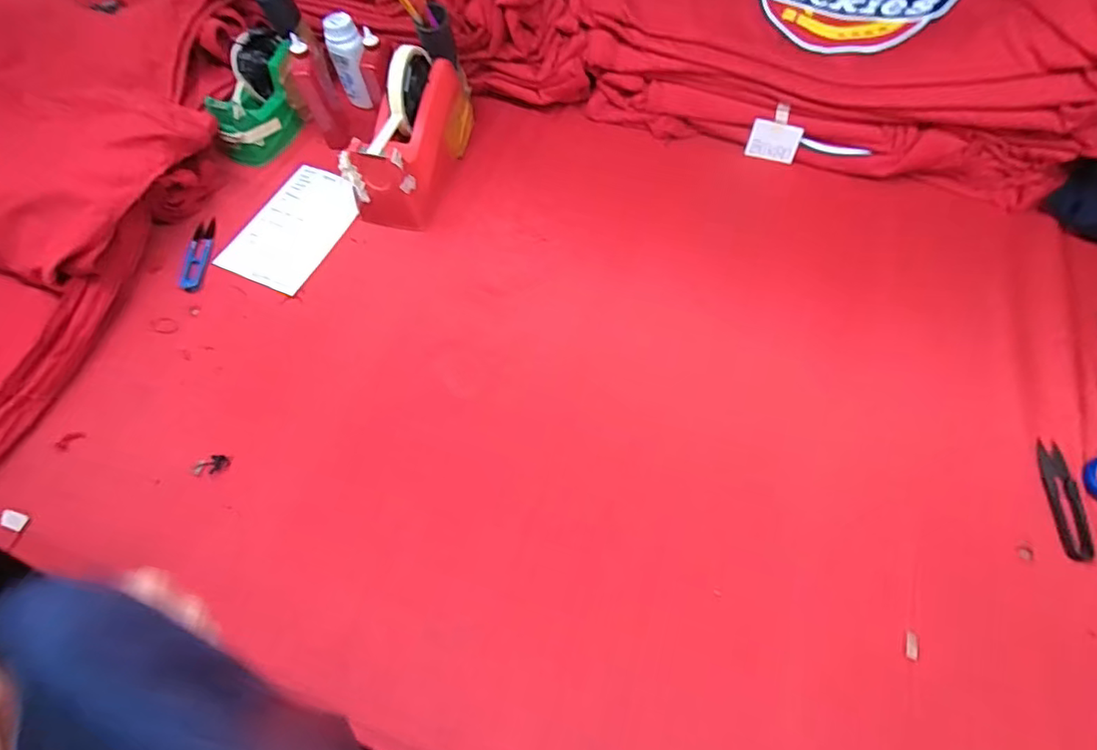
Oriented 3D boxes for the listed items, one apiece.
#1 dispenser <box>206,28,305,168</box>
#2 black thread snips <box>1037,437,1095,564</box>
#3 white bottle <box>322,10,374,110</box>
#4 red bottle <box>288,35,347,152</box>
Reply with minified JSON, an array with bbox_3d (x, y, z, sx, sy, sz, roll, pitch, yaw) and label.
[{"bbox_3d":[-0.347,-0.333,0.640,0.061,0.083,0.145,20,65,11],"label":"dispenser"},{"bbox_3d":[0.422,0.102,0.435,0.023,0.008,0.097,11,60,6],"label":"black thread snips"},{"bbox_3d":[-0.238,-0.375,0.637,0.032,0.100,0.034,-10,30,-2],"label":"white bottle"},{"bbox_3d":[-0.271,-0.323,0.616,0.031,0.109,0.044,-22,62,-13],"label":"red bottle"}]

